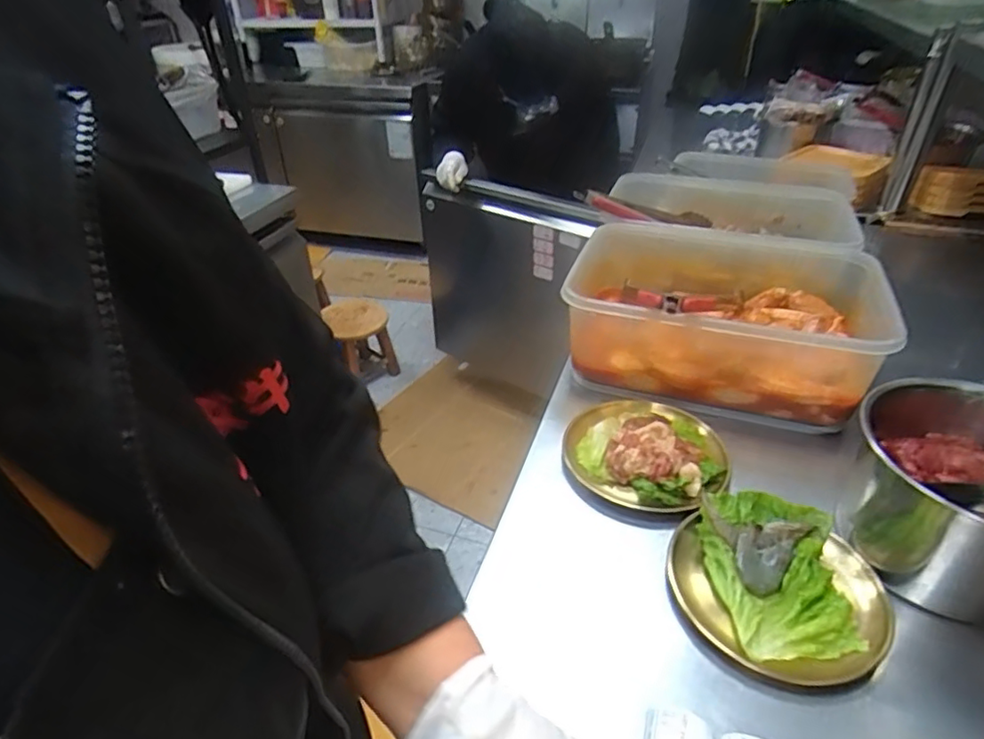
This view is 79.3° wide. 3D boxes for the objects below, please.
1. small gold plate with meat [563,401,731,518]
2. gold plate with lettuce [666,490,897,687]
[{"bbox_3d":[0.163,0.083,0.613,0.145,0.035,0.146,0,35,0],"label":"small gold plate with meat"},{"bbox_3d":[0.228,0.166,0.485,0.153,0.037,0.162,0,35,0],"label":"gold plate with lettuce"}]

